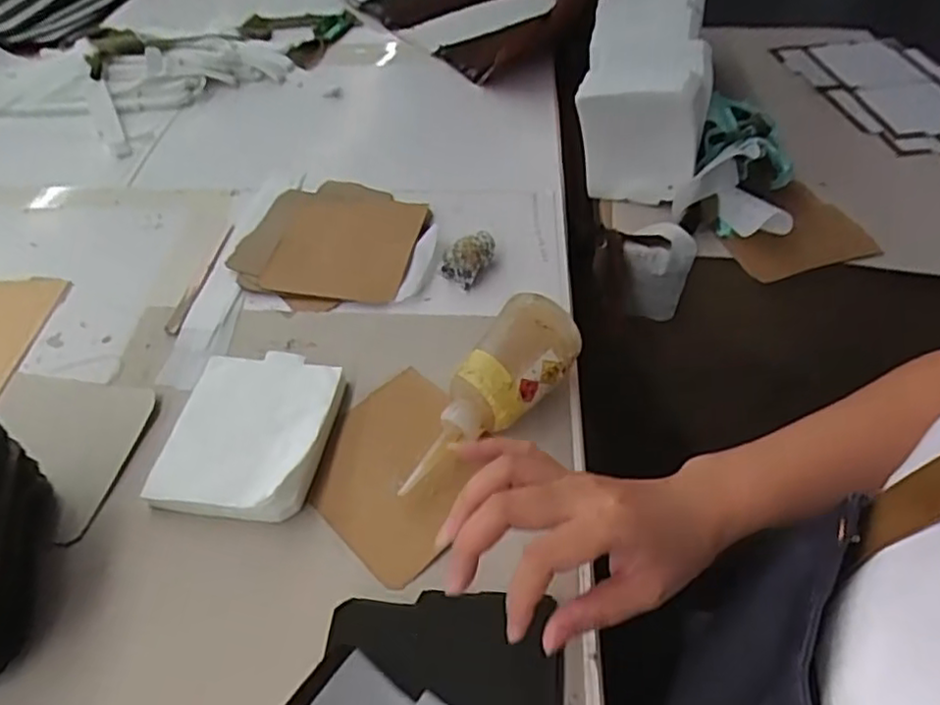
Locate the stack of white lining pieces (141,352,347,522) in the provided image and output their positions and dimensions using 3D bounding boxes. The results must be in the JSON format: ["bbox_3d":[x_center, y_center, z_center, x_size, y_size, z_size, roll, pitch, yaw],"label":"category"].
[{"bbox_3d":[-0.154,0.054,0.485,0.108,0.025,0.128,5,49,7],"label":"stack of white lining pieces"}]

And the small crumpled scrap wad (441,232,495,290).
[{"bbox_3d":[0.000,-0.083,0.599,0.028,0.033,0.054,28,55,24],"label":"small crumpled scrap wad"}]

